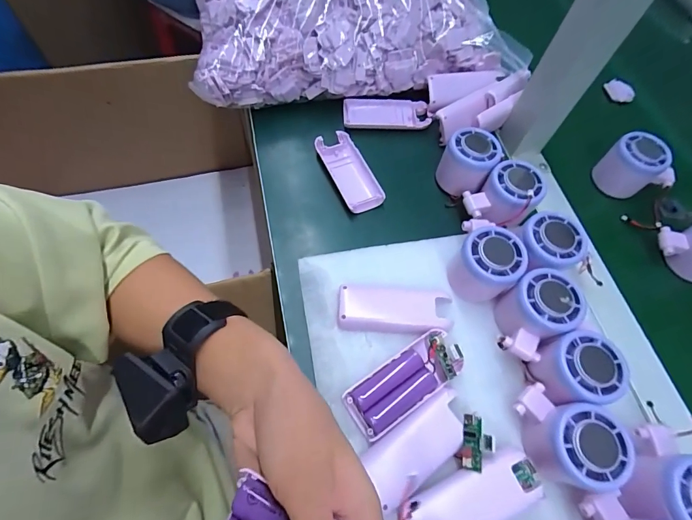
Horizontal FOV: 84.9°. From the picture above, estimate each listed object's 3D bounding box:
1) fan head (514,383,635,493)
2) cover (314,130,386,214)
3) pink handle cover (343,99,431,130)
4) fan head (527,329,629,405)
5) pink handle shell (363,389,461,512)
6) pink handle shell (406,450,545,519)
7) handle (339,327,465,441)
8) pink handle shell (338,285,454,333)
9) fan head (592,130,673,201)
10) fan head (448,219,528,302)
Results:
[{"bbox_3d":[0.168,0.134,0.294,0.052,0.058,0.073,-20,66,-13],"label":"fan head"},{"bbox_3d":[0.003,-0.101,0.432,0.045,0.014,0.105,-22,67,-13],"label":"cover"},{"bbox_3d":[0.049,-0.181,0.473,0.103,0.015,0.043,-3,64,-5],"label":"pink handle cover"},{"bbox_3d":[0.187,0.093,0.312,0.060,0.056,0.055,-10,65,-8],"label":"fan head"},{"bbox_3d":[0.057,0.147,0.299,0.093,0.022,0.041,-32,70,-17],"label":"pink handle shell"},{"bbox_3d":[0.092,0.181,0.283,0.099,0.022,0.039,-20,67,-13],"label":"pink handle shell"},{"bbox_3d":[0.050,0.103,0.320,0.104,0.026,0.042,-31,69,-17],"label":"handle"},{"bbox_3d":[0.044,0.046,0.351,0.101,0.016,0.042,3,64,-2],"label":"pink handle shell"},{"bbox_3d":[0.329,-0.104,0.432,0.055,0.056,0.058,1,64,-3],"label":"fan head"},{"bbox_3d":[0.127,0.006,0.350,0.054,0.056,0.057,15,64,4],"label":"fan head"}]

